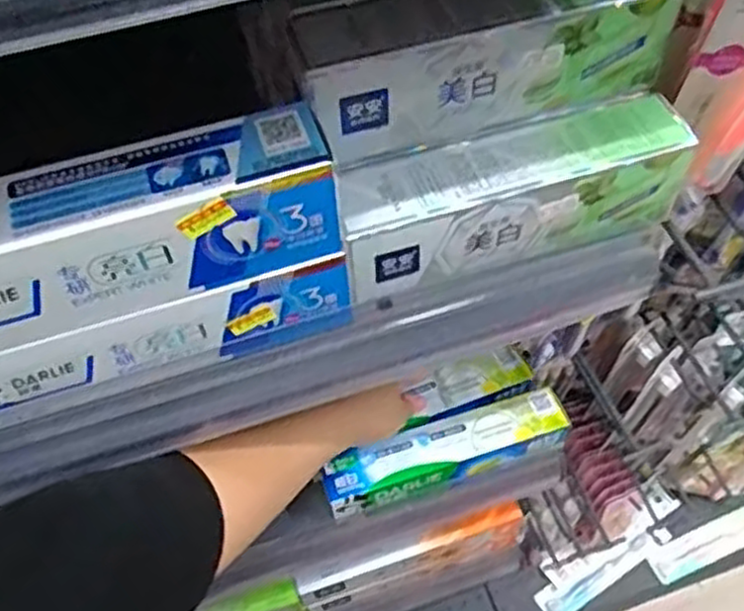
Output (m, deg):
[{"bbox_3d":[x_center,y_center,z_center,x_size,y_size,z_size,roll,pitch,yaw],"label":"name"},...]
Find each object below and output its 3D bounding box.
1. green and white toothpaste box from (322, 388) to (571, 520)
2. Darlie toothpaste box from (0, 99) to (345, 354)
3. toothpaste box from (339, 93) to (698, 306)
[{"bbox_3d":[0.059,0.117,0.612,0.196,0.029,0.043,-16,58,-9],"label":"green and white toothpaste box"},{"bbox_3d":[-0.107,-0.028,0.312,0.181,0.057,0.038,-18,58,-10],"label":"Darlie toothpaste box"},{"bbox_3d":[0.069,-0.056,0.384,0.173,0.050,0.045,-15,58,-8],"label":"toothpaste box"}]

